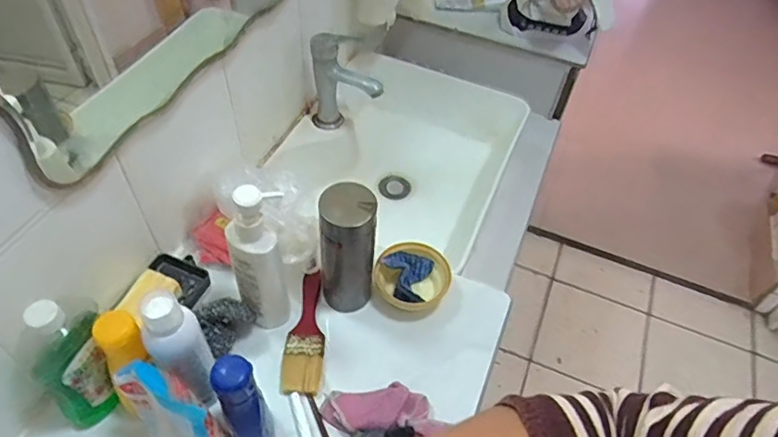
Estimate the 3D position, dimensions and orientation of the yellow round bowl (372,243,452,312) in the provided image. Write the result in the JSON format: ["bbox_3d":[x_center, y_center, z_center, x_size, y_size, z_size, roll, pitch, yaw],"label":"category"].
[{"bbox_3d":[0.030,0.085,0.736,0.098,0.055,0.096,2,51,-3],"label":"yellow round bowl"}]

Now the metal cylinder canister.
[{"bbox_3d":[-0.049,0.042,0.668,0.062,0.194,0.059,8,50,2],"label":"metal cylinder canister"}]

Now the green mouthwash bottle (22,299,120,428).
[{"bbox_3d":[-0.322,0.150,0.562,0.078,0.181,0.050,-32,60,-27],"label":"green mouthwash bottle"}]

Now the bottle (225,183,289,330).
[{"bbox_3d":[-0.142,0.061,0.615,0.063,0.219,0.067,-13,53,-14],"label":"bottle"}]

